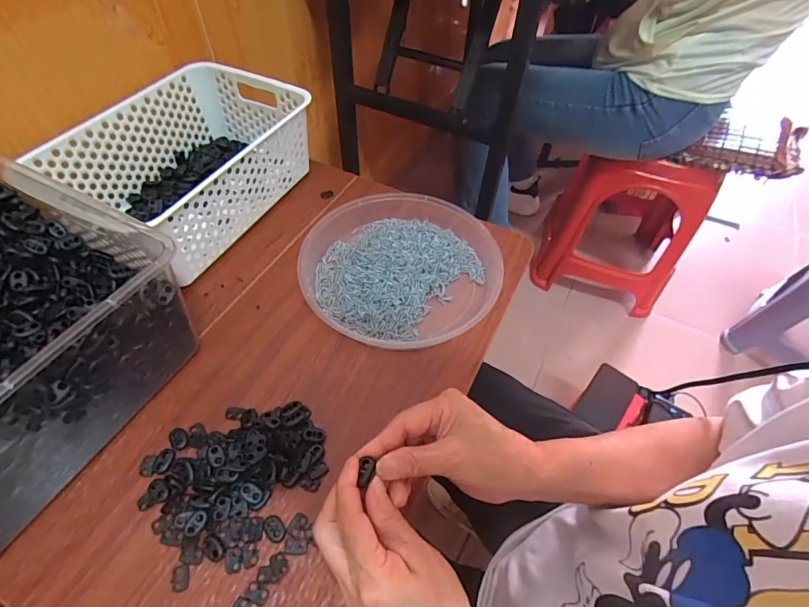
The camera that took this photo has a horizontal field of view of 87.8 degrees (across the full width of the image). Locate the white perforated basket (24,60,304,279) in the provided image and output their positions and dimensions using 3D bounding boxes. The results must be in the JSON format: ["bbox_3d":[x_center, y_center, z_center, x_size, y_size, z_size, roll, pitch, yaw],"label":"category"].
[{"bbox_3d":[-0.274,-0.180,0.549,0.208,0.110,0.285,22,55,12],"label":"white perforated basket"}]

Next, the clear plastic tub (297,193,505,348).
[{"bbox_3d":[-0.006,-0.044,0.510,0.229,0.041,0.223,2,53,-2],"label":"clear plastic tub"}]

